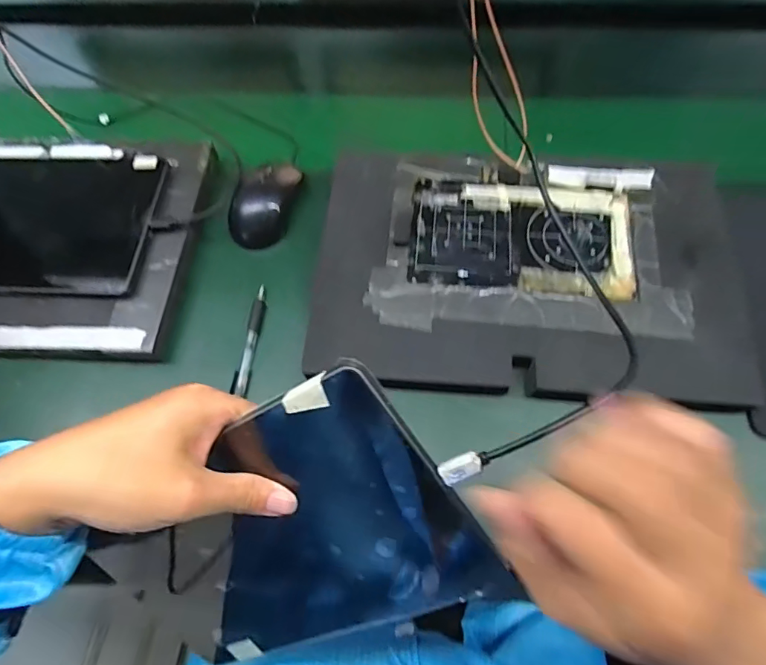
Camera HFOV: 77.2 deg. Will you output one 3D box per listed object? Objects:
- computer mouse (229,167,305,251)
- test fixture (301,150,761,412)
[{"bbox_3d":[-0.132,-0.146,0.539,0.064,0.045,0.106,17,66,11],"label":"computer mouse"},{"bbox_3d":[0.133,-0.065,0.474,0.383,0.044,0.260,6,64,5],"label":"test fixture"}]

